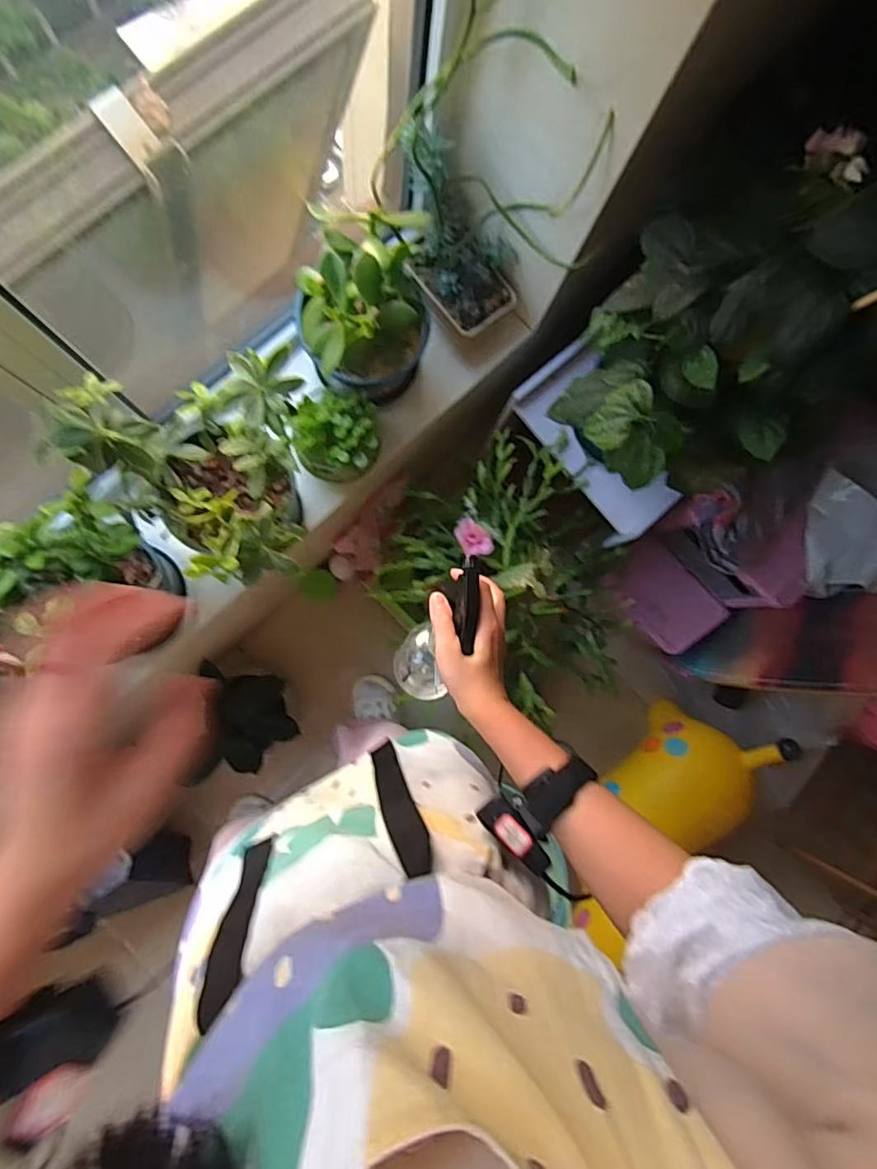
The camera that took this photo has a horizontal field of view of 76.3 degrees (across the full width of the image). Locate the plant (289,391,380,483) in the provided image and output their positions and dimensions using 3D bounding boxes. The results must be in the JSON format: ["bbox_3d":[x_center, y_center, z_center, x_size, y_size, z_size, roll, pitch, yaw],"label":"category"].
[{"bbox_3d":[-0.158,-0.225,0.857,0.129,0.100,0.121,-8,87,-6],"label":"plant"}]

